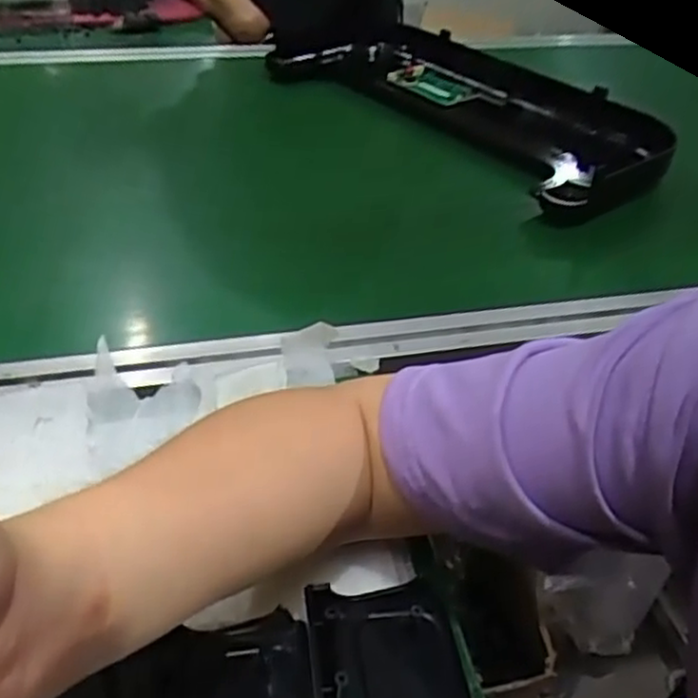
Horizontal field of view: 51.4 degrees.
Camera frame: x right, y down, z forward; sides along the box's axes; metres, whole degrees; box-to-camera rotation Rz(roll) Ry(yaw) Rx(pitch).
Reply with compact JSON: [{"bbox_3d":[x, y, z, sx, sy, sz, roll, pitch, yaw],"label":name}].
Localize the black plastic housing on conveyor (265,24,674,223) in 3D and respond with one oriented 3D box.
[{"bbox_3d":[0.138,-0.272,0.808,0.211,0.064,0.459,-27,47,-32],"label":"black plastic housing on conveyor"}]

